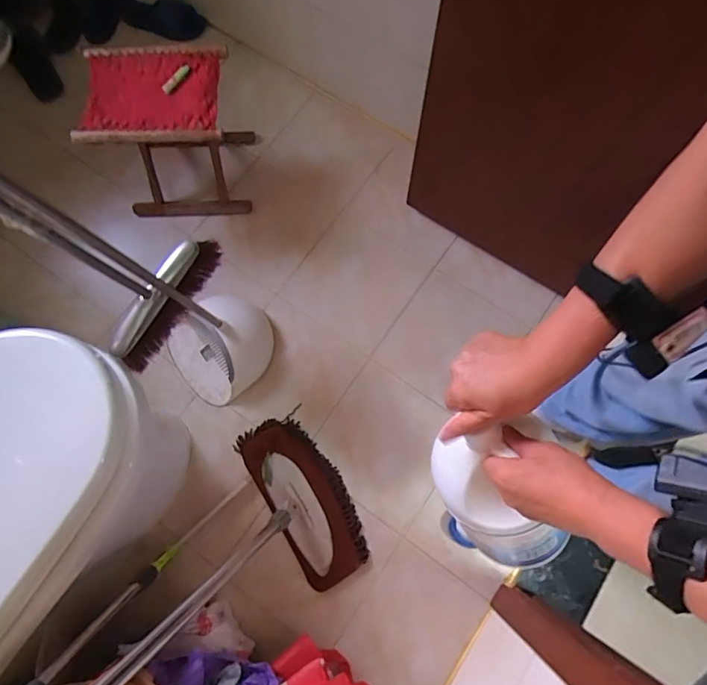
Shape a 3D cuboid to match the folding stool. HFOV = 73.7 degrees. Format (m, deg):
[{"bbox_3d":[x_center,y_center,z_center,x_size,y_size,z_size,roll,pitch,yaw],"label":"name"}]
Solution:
[{"bbox_3d":[-0.449,-0.516,1.171,0.308,0.292,0.263,4,75,2],"label":"folding stool"}]

